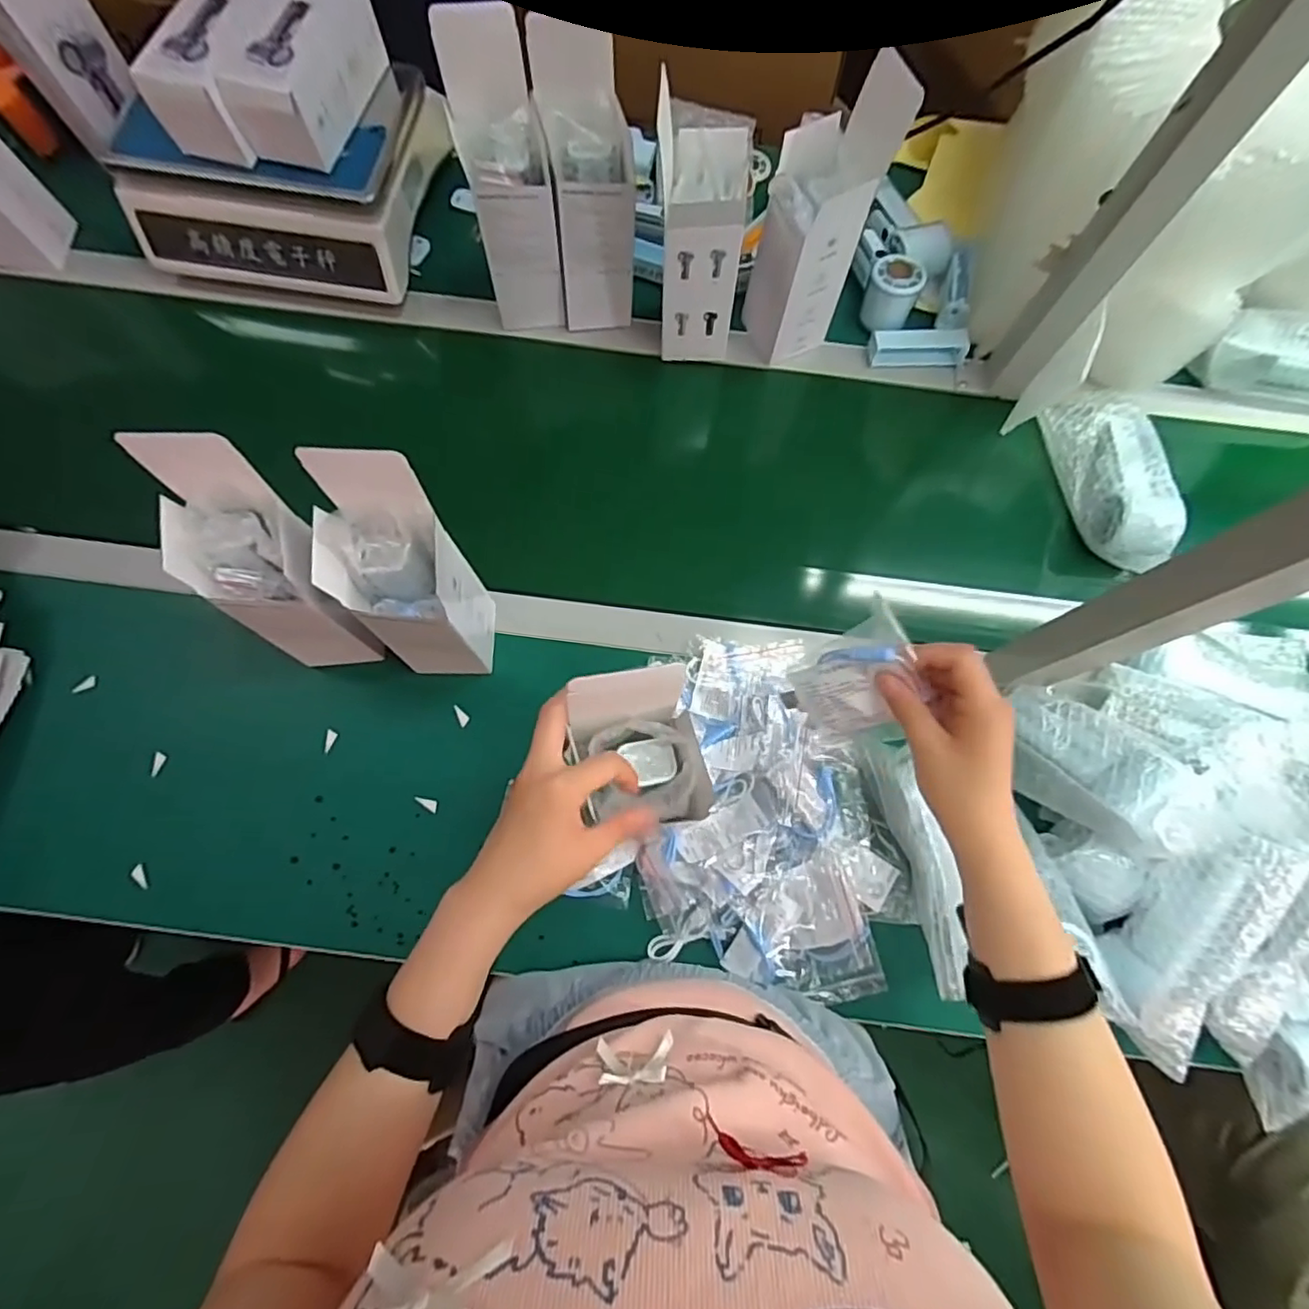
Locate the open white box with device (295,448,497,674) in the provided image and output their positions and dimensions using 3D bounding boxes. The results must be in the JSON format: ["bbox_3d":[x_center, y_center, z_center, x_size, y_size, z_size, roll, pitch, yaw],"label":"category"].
[{"bbox_3d":[-0.191,-0.054,0.486,0.088,0.221,0.093,0,75,-1],"label":"open white box with device"}]

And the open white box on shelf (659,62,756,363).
[{"bbox_3d":[0.043,-0.397,0.596,0.077,0.222,0.079,2,75,0],"label":"open white box on shelf"}]

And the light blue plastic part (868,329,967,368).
[{"bbox_3d":[0.292,-0.339,0.688,0.103,0.029,0.028,-1,75,-1],"label":"light blue plastic part"}]

